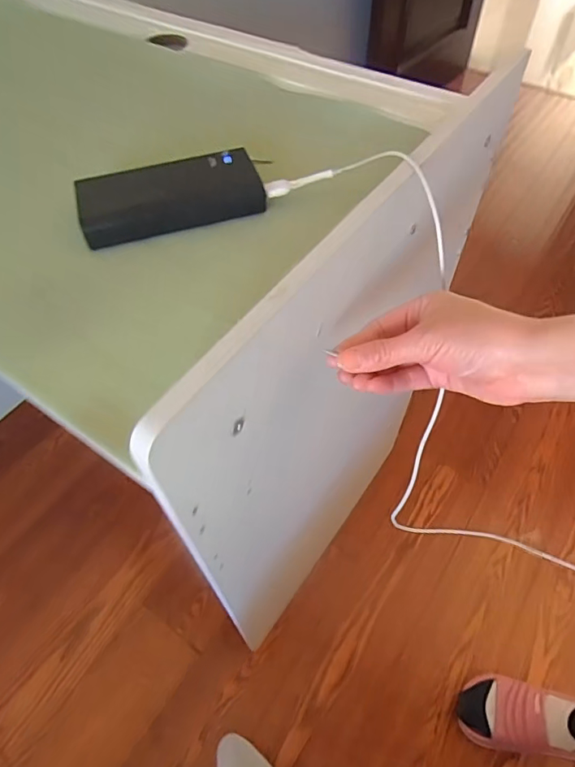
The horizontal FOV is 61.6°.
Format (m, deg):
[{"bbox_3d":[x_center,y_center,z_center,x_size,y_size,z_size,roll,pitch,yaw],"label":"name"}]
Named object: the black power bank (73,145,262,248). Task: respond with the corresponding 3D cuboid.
[{"bbox_3d":[-0.093,-0.151,0.388,0.140,0.025,0.062,-14,56,-9],"label":"black power bank"}]

